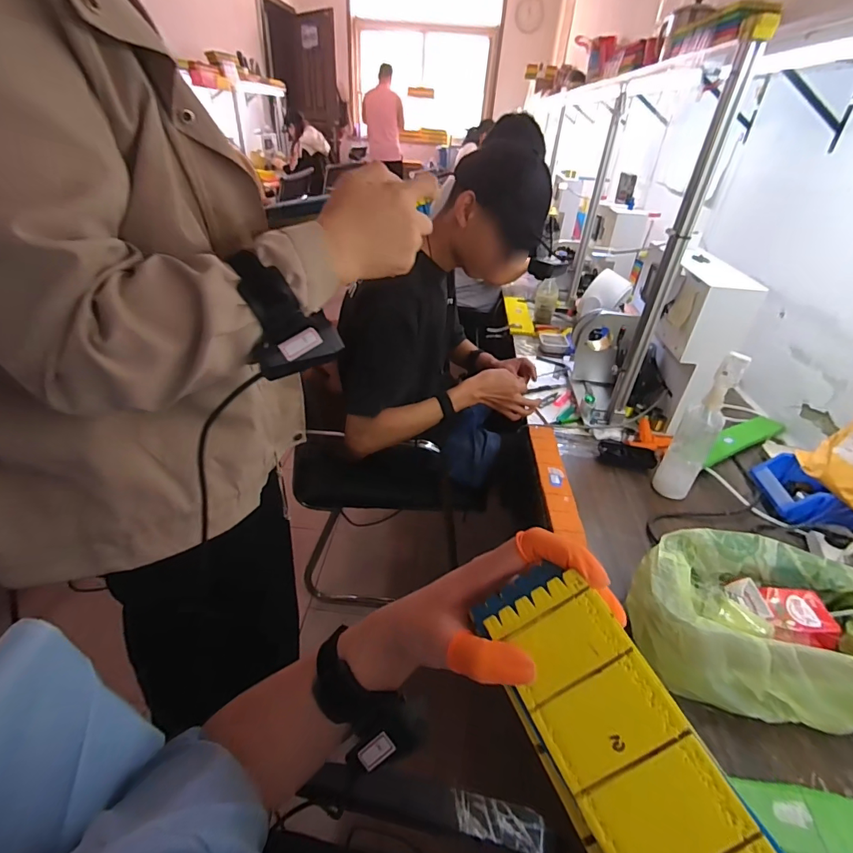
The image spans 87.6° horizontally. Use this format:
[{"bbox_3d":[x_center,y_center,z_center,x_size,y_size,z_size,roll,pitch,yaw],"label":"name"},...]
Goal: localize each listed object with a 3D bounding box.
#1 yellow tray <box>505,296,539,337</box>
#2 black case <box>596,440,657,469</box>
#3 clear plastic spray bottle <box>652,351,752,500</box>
[{"bbox_3d":[0.329,-0.404,1.584,0.085,0.014,0.396,5,35,2],"label":"yellow tray"},{"bbox_3d":[0.414,0.059,0.915,0.113,0.034,0.042,13,36,13],"label":"black case"},{"bbox_3d":[0.475,0.007,0.778,0.062,0.269,0.056,24,40,27],"label":"clear plastic spray bottle"}]

